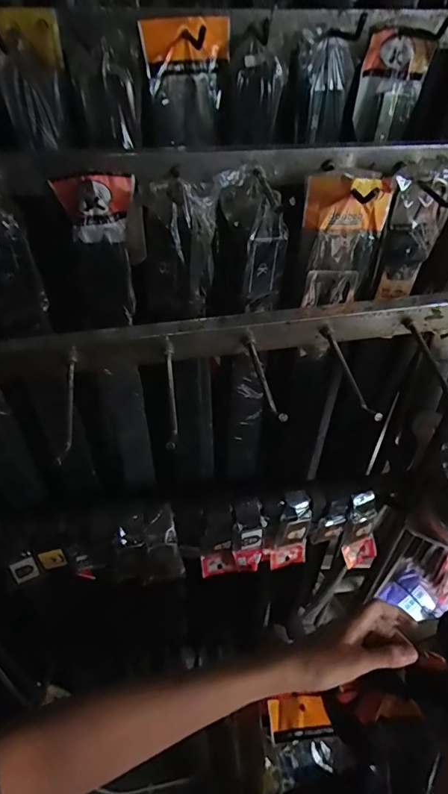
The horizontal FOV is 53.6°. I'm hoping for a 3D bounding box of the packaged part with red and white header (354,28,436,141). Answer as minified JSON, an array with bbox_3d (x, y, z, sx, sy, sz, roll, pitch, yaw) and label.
[{"bbox_3d":[0.164,-0.307,0.443,0.060,0.089,0.011,10,37,-4],"label":"packaged part with red and white header"}]

